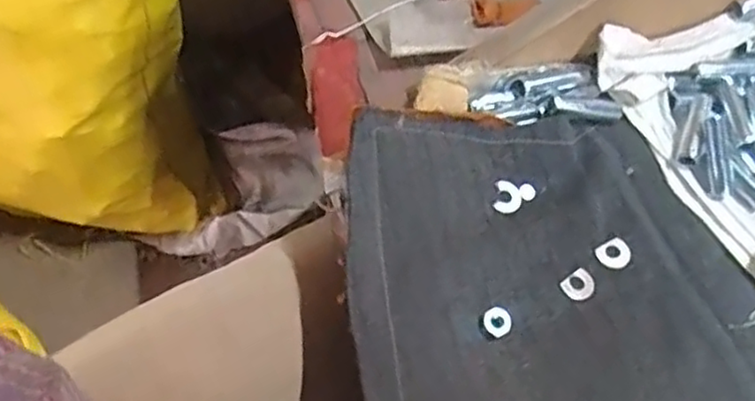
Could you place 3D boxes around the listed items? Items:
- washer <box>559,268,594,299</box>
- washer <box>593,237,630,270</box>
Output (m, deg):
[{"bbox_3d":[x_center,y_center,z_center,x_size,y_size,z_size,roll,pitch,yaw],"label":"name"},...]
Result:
[{"bbox_3d":[0.106,0.044,0.356,0.018,0.004,0.014,-31,67,-17],"label":"washer"},{"bbox_3d":[0.129,0.029,0.366,0.020,0.004,0.016,-28,66,-16],"label":"washer"}]

